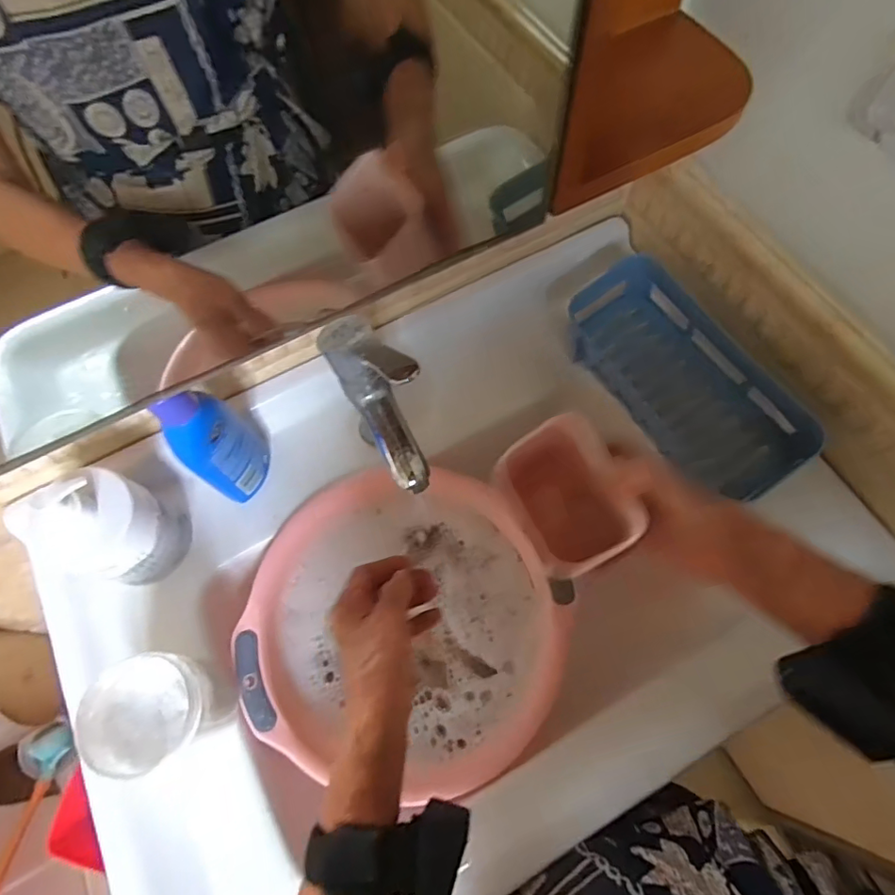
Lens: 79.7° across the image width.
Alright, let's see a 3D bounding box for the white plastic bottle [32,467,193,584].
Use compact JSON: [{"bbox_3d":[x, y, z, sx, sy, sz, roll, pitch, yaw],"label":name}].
[{"bbox_3d":[-0.283,0.068,0.453,0.074,0.150,0.078,-1,67,2],"label":"white plastic bottle"}]

